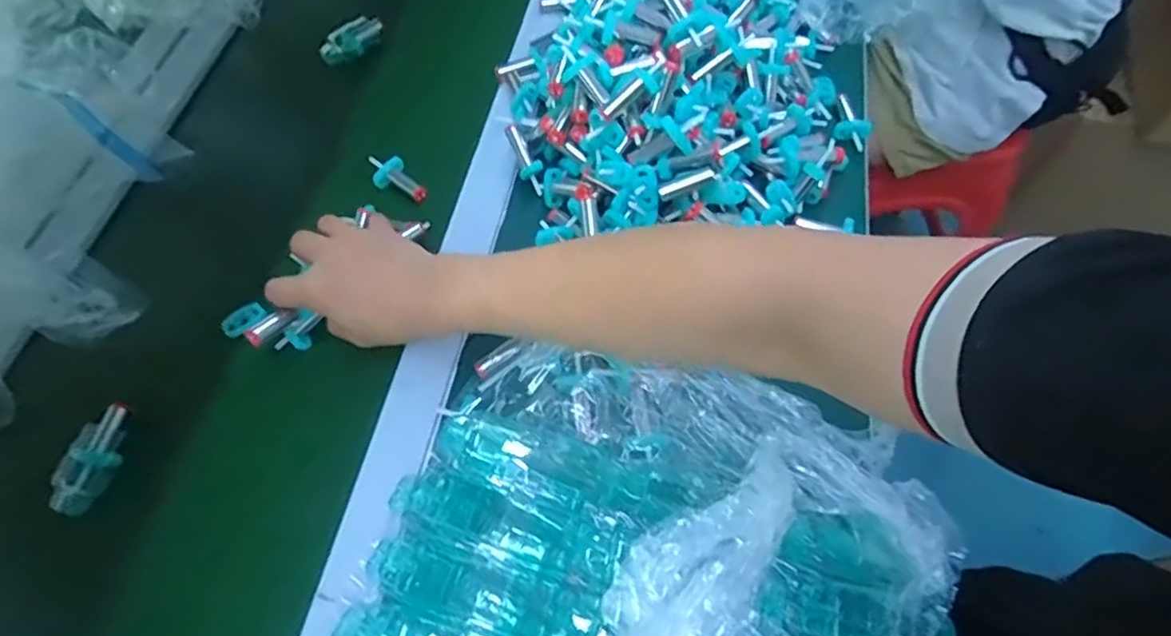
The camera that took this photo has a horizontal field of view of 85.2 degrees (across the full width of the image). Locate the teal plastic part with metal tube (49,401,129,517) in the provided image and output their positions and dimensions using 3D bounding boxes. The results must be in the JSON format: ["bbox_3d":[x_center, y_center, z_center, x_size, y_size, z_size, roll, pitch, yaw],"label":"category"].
[{"bbox_3d":[-0.344,0.097,0.445,0.027,0.018,0.075,13,63,8],"label":"teal plastic part with metal tube"}]

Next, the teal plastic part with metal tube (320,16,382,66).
[{"bbox_3d":[-0.234,-0.279,0.639,0.064,0.023,0.025,-23,63,-11],"label":"teal plastic part with metal tube"}]

